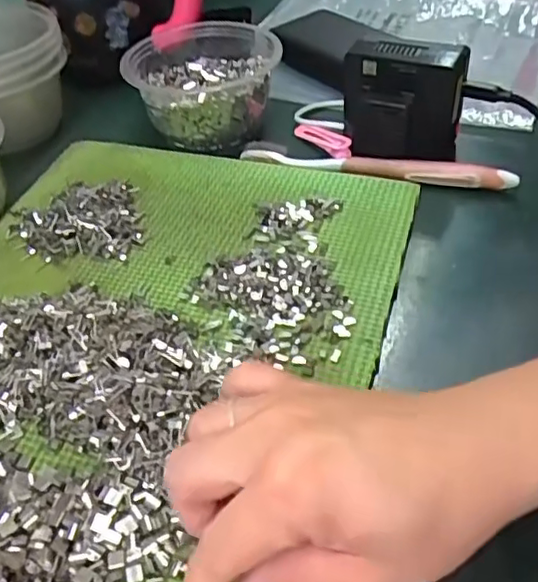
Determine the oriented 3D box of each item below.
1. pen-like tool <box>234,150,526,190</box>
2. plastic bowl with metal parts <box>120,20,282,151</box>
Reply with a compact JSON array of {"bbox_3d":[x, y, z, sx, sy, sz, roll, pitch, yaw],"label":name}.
[{"bbox_3d":[0.071,-0.086,0.418,0.180,0.015,0.013,11,47,15],"label":"pen-like tool"},{"bbox_3d":[-0.054,-0.163,0.480,0.109,0.051,0.111,-2,45,2],"label":"plastic bowl with metal parts"}]

